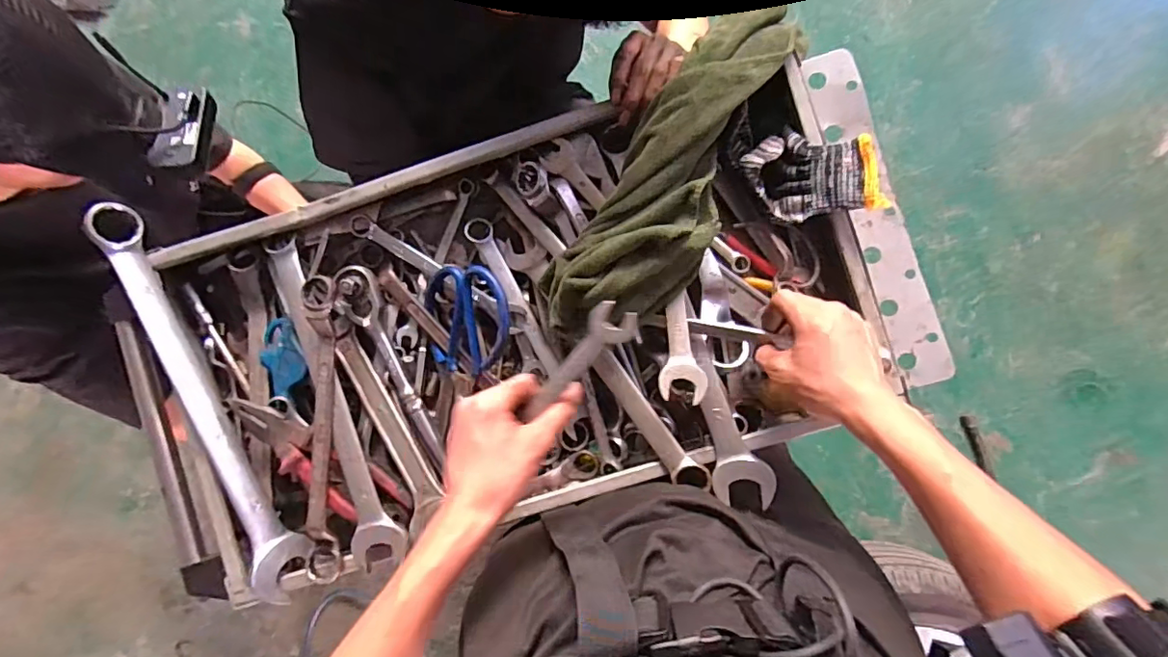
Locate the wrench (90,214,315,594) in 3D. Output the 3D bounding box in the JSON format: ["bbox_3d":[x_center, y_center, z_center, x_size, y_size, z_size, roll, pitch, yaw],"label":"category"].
[{"bbox_3d":[-0.363,0.071,0.519,0.027,0.050,0.394,-24,87,2],"label":"wrench"}]

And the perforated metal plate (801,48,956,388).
[{"bbox_3d":[0.294,-0.112,0.542,0.047,0.010,0.342,-18,89,17],"label":"perforated metal plate"}]

